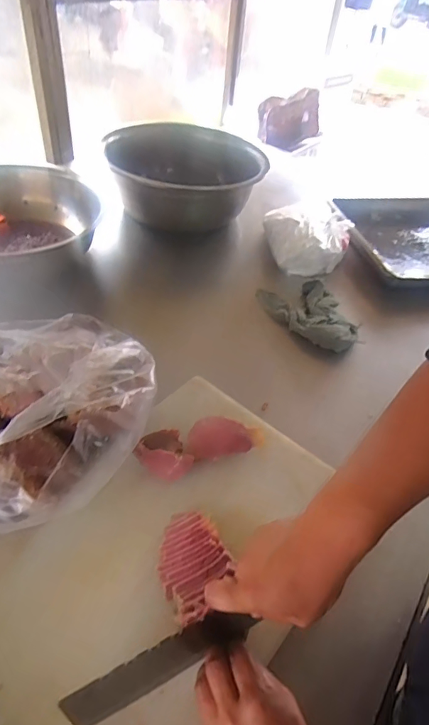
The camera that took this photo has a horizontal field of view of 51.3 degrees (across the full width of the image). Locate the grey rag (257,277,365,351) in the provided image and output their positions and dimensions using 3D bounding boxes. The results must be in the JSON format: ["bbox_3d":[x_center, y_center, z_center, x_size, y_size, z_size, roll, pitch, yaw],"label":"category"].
[{"bbox_3d":[0.194,-0.099,0.863,0.140,0.036,0.214,-18,50,-23],"label":"grey rag"}]

